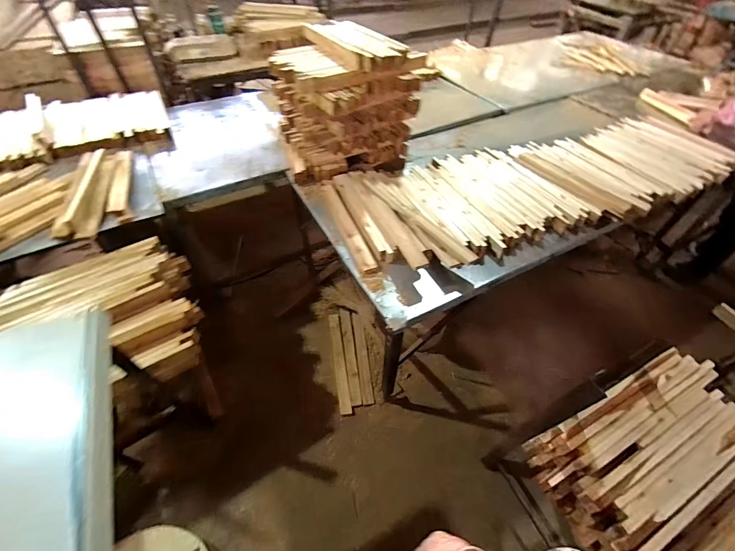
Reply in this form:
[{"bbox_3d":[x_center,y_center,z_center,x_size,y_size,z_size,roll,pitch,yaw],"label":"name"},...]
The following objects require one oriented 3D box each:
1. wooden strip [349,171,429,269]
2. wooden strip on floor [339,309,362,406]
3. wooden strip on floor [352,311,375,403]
[{"bbox_3d":[0.067,-0.233,1.203,0.063,0.020,0.563,-16,52,-15],"label":"wooden strip"},{"bbox_3d":[-0.083,0.376,1.603,0.054,0.026,0.492,-6,50,-7],"label":"wooden strip on floor"},{"bbox_3d":[-0.024,0.381,1.587,0.050,0.025,0.454,-5,50,-6],"label":"wooden strip on floor"}]

